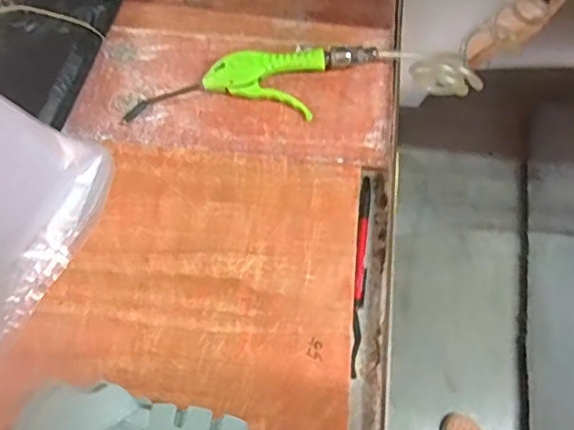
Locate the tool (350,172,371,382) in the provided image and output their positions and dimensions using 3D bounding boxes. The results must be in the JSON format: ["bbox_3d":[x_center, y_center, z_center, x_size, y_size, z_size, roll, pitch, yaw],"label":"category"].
[{"bbox_3d":[0.074,0.056,0.609,0.010,0.017,0.201,5,71,2],"label":"tool"}]

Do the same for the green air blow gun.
[{"bbox_3d":[-0.039,-0.141,0.650,0.262,0.026,0.068,-4,71,-1],"label":"green air blow gun"}]

